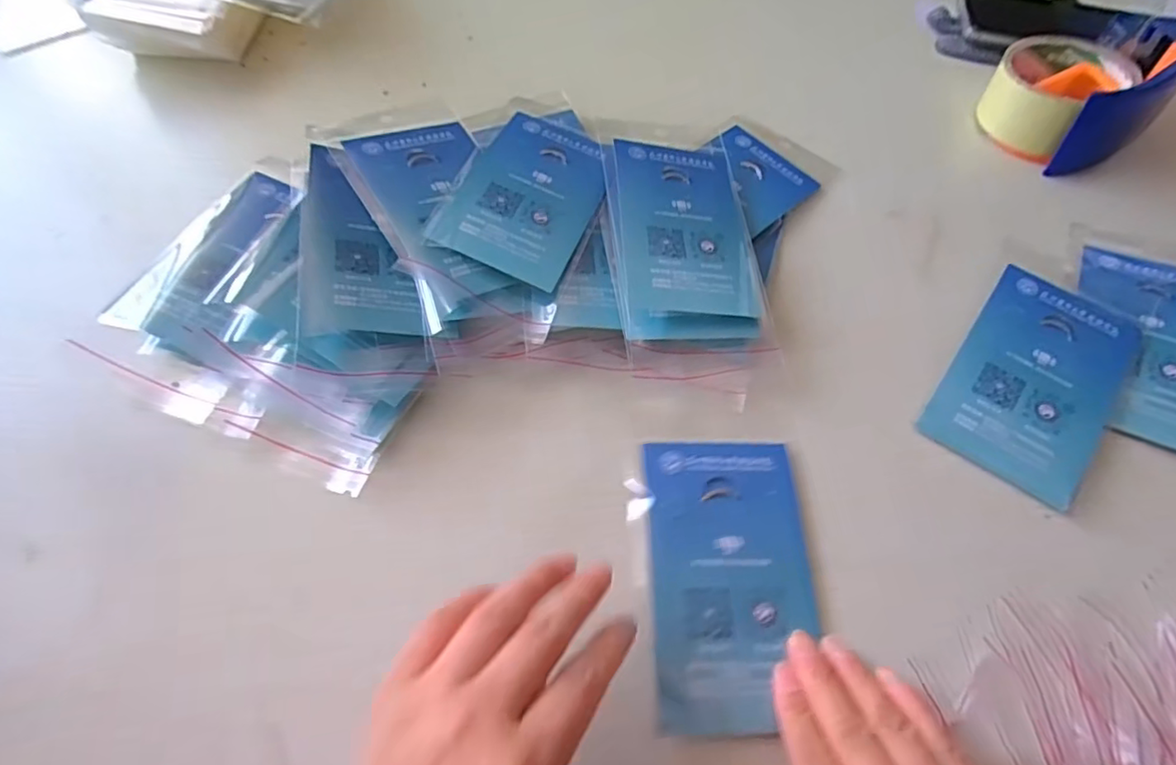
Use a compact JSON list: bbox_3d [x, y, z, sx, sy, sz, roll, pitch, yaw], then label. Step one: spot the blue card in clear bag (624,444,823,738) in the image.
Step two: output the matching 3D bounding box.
[{"bbox_3d":[0.066,0.092,0.290,0.085,0.006,0.133,-2,60,-1],"label":"blue card in clear bag"}]

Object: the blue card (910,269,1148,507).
[{"bbox_3d":[0.257,-0.004,0.343,0.083,0.005,0.135,35,71,15],"label":"blue card"}]

